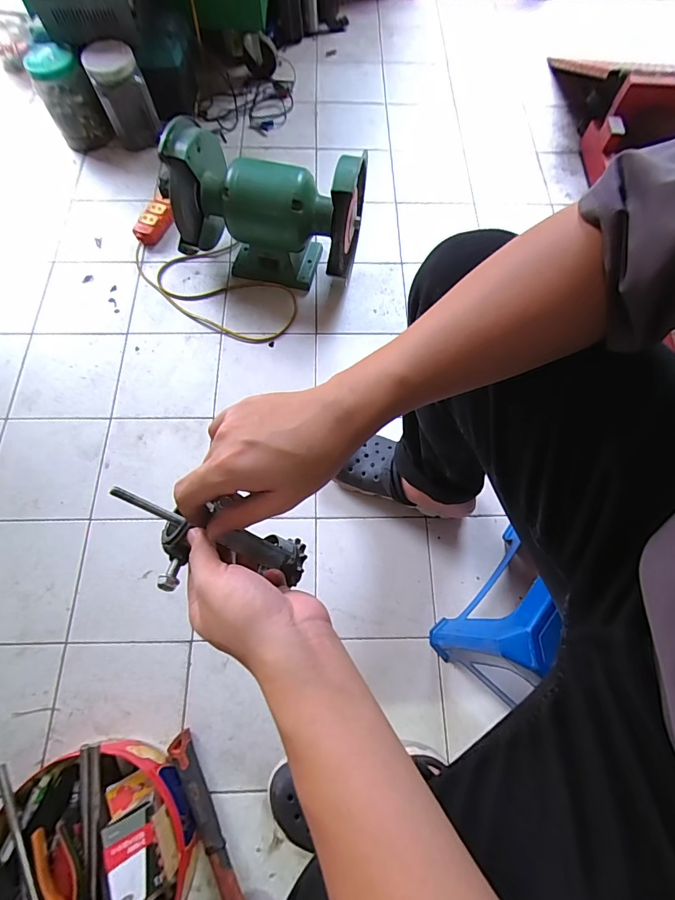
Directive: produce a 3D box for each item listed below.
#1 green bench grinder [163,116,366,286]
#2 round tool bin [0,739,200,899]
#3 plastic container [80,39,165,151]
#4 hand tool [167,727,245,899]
[{"bbox_3d":[-0.145,-0.475,0.850,0.364,0.241,0.165,12,69,3],"label":"green bench grinder"},{"bbox_3d":[-0.324,0.540,0.518,0.269,0.099,0.278,0,69,-1],"label":"round tool bin"},{"bbox_3d":[-0.531,-0.882,1.028,0.117,0.189,0.108,-24,71,-10],"label":"plastic container"},{"bbox_3d":[-0.165,0.532,0.552,0.086,0.061,0.282,-24,71,-10],"label":"hand tool"}]

